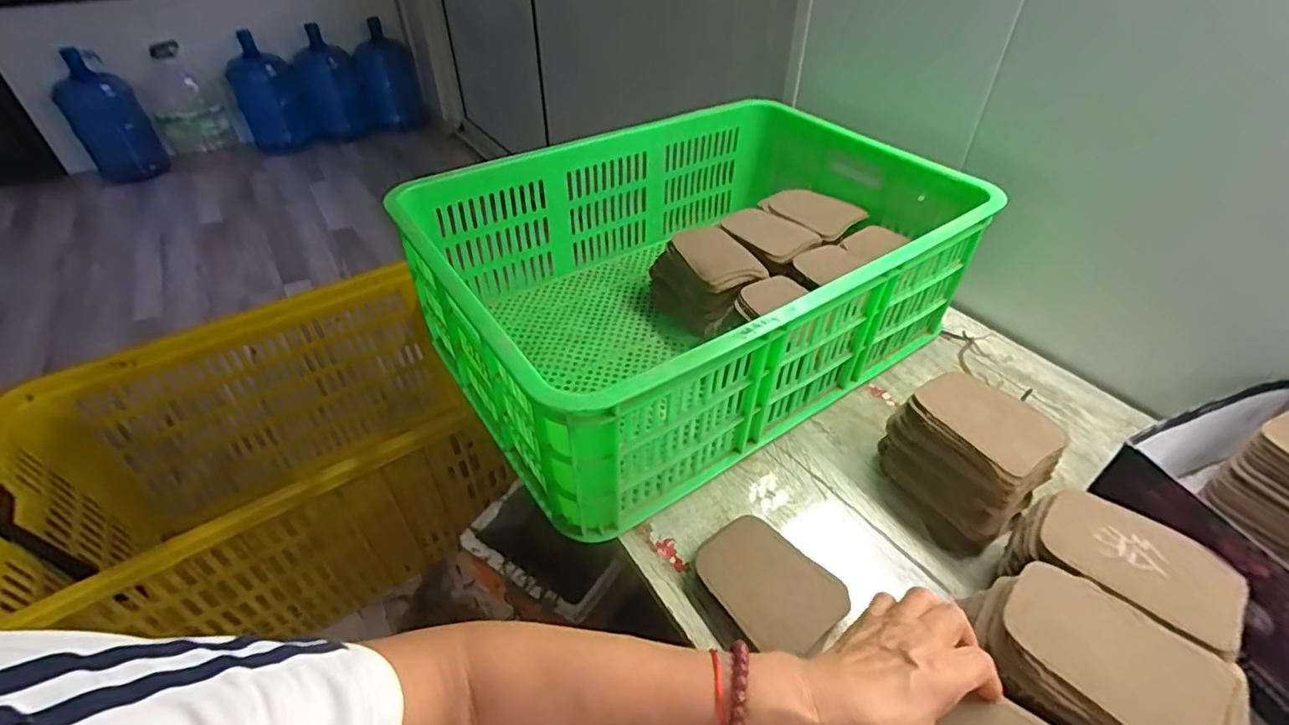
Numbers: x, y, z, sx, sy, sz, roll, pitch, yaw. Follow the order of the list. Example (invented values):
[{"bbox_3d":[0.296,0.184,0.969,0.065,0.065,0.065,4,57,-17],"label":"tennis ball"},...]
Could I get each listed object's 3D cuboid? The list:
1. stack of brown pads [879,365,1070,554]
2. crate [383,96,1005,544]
[{"bbox_3d":[0.313,0.093,0.560,0.112,0.095,0.128,-21,45,-22],"label":"stack of brown pads"},{"bbox_3d":[0.067,-0.125,0.731,0.629,0.206,0.457,-26,47,-26],"label":"crate"}]

